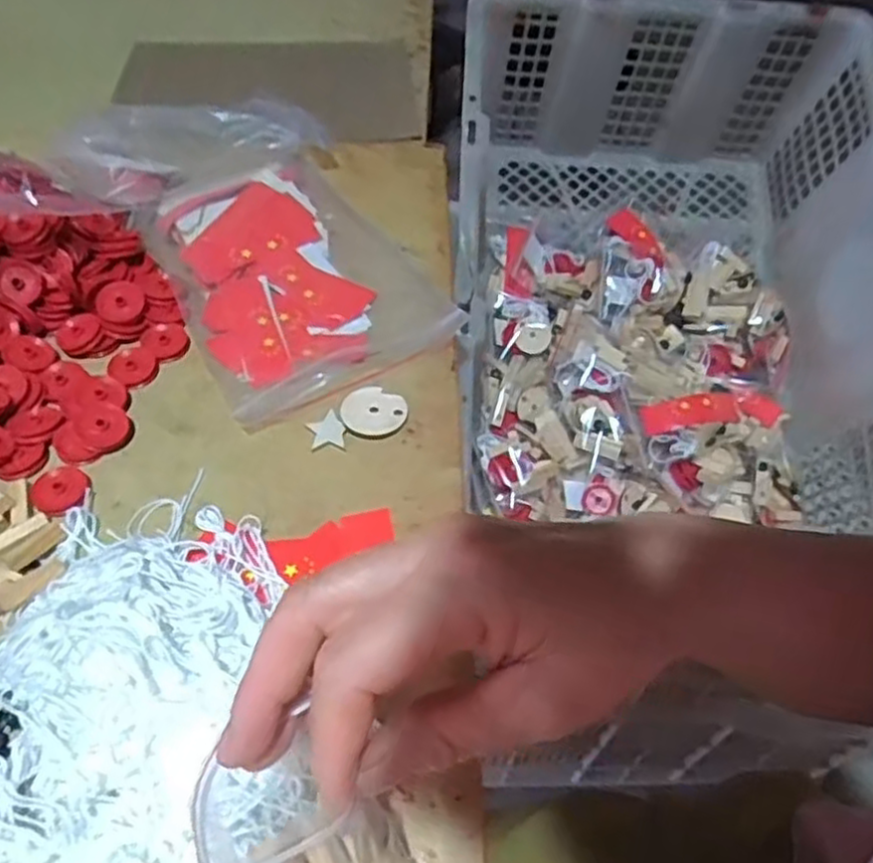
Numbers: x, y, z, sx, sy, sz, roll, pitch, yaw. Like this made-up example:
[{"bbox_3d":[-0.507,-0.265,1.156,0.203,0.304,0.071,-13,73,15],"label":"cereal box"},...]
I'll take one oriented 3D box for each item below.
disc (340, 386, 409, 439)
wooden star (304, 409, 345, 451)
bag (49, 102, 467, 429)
[{"bbox_3d":[-0.038,-0.013,0.429,0.039,0.004,0.036,2,50,-2],"label":"disc"},{"bbox_3d":[-0.064,0.000,0.420,0.019,0.004,0.024,-15,52,-15],"label":"wooden star"},{"bbox_3d":[-0.129,-0.150,0.518,0.172,0.055,0.302,-27,57,-24],"label":"bag"}]

